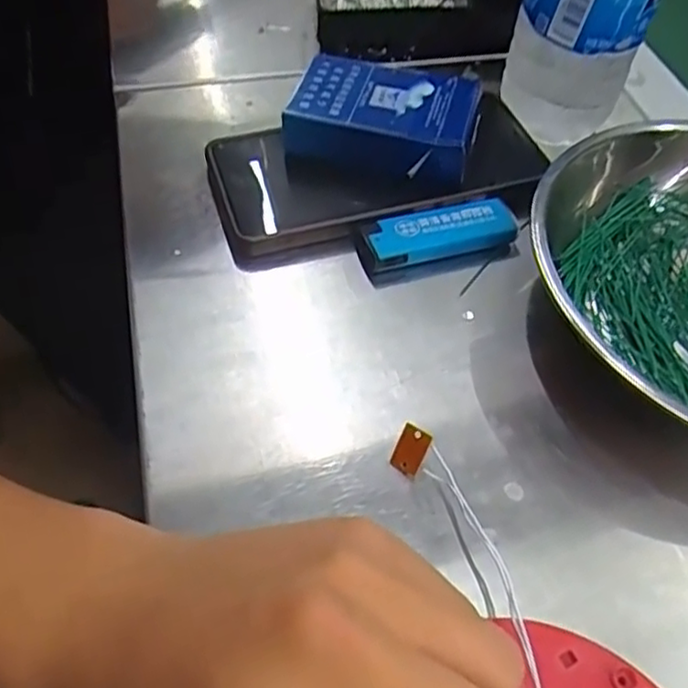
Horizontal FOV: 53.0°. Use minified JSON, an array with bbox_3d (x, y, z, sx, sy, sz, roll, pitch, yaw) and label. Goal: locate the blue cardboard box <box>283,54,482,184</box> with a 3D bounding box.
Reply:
[{"bbox_3d":[0.020,-0.113,0.350,0.088,0.035,0.057,14,53,5],"label":"blue cardboard box"}]

